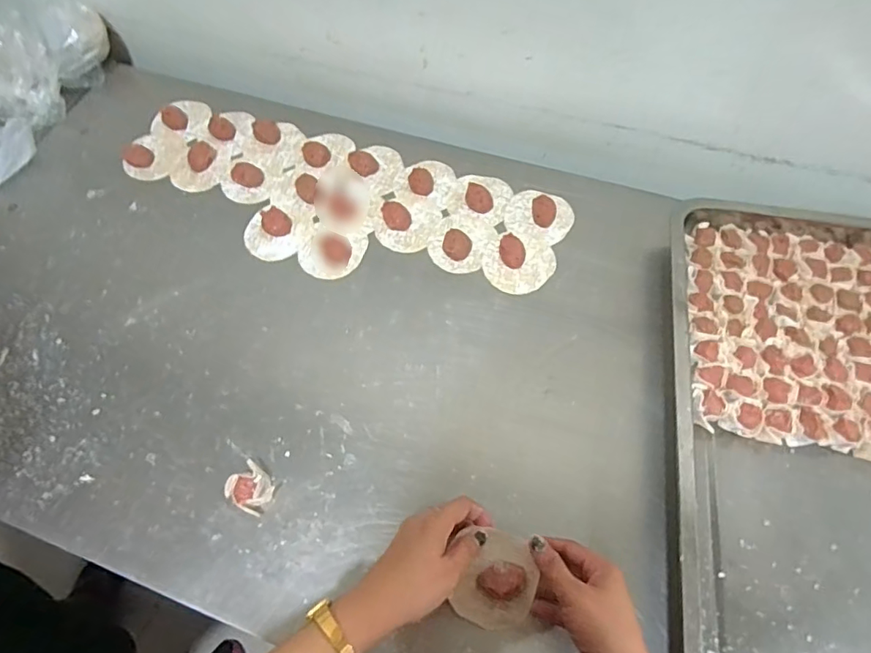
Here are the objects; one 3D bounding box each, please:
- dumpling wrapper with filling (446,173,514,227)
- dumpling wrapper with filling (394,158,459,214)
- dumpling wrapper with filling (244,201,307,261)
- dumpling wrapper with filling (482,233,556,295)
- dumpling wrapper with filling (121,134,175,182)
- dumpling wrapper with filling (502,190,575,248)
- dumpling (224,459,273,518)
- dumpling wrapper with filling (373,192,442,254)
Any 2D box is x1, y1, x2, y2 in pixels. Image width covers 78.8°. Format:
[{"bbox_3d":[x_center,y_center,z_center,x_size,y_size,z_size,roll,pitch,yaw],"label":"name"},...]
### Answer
[{"bbox_3d":[0.059,-0.168,0.676,0.074,0.011,0.074,20,65,11],"label":"dumpling wrapper with filling"},{"bbox_3d":[-0.011,-0.188,0.691,0.077,0.014,0.080,-1,62,1],"label":"dumpling wrapper with filling"},{"bbox_3d":[-0.199,-0.121,0.657,0.073,0.016,0.083,8,63,6],"label":"dumpling wrapper with filling"},{"bbox_3d":[0.099,-0.078,0.625,0.081,0.017,0.083,-1,62,1],"label":"dumpling wrapper with filling"},{"bbox_3d":[-0.393,-0.231,0.727,0.064,0.011,0.081,-22,64,-10],"label":"dumpling wrapper with filling"},{"bbox_3d":[0.129,-0.142,0.655,0.081,0.020,0.073,16,64,10],"label":"dumpling wrapper with filling"},{"bbox_3d":[-0.174,0.154,0.503,0.037,0.034,0.037,31,67,16],"label":"dumpling"},{"bbox_3d":[-0.035,-0.132,0.662,0.072,0.009,0.084,19,64,11],"label":"dumpling wrapper with filling"}]

